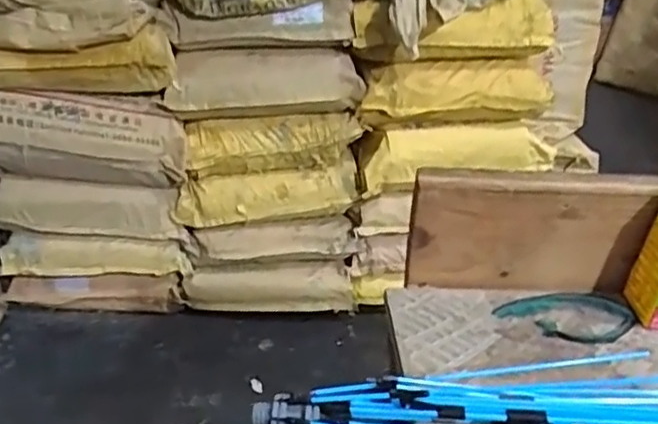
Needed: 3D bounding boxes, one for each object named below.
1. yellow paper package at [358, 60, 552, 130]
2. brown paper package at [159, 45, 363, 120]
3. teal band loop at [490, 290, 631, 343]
[{"bbox_3d":[0.272,-0.254,1.413,0.405,0.123,0.091,0,30,-7],"label":"yellow paper package"},{"bbox_3d":[-0.138,-0.276,1.403,0.406,0.130,0.108,-3,31,-11],"label":"brown paper package"},{"bbox_3d":[0.180,0.079,0.499,0.106,0.008,0.050,2,30,-3],"label":"teal band loop"}]

